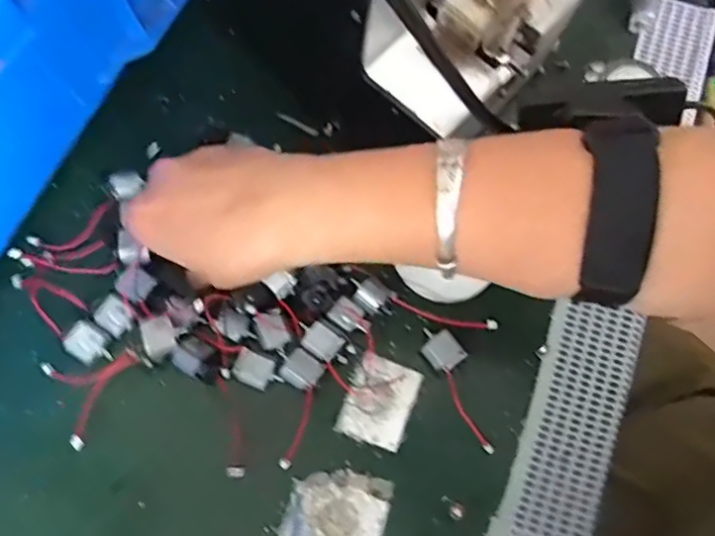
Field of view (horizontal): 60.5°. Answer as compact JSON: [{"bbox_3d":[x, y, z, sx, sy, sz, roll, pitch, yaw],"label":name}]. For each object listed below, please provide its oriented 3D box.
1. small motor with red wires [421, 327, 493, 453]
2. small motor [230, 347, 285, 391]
[{"bbox_3d":[0.058,0.065,0.340,0.019,0.017,0.072,-29,77,-8],"label":"small motor with red wires"},{"bbox_3d":[-0.054,0.057,0.337,0.026,0.009,0.018,26,76,6],"label":"small motor"}]

